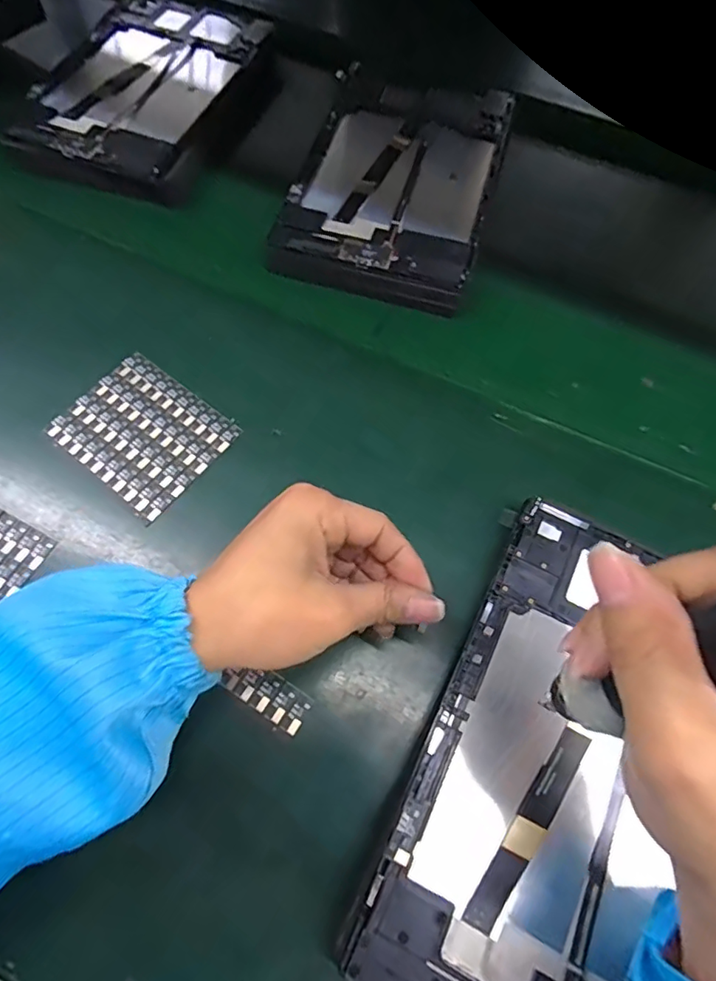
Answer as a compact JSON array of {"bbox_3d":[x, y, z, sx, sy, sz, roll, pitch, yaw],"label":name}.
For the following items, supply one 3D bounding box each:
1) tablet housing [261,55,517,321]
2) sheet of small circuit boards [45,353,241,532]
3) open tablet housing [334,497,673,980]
[{"bbox_3d":[0.032,-0.246,0.426,0.146,0.025,0.237,15,66,7],"label":"tablet housing"},{"bbox_3d":[-0.137,-0.037,0.342,0.094,0.004,0.080,37,72,12],"label":"sheet of small circuit boards"},{"bbox_3d":[0.093,0.128,0.258,0.113,0.008,0.238,27,70,9],"label":"open tablet housing"}]

